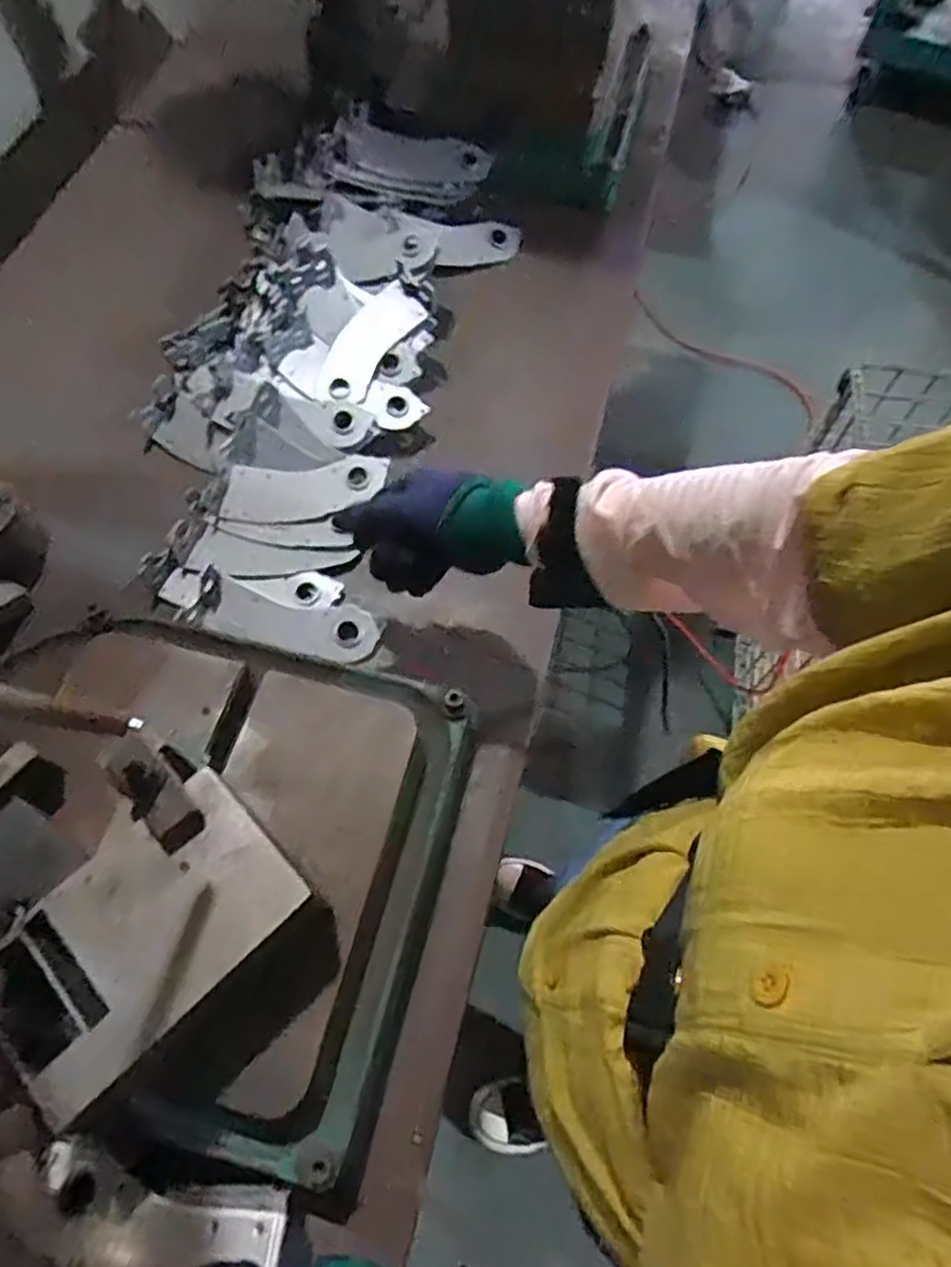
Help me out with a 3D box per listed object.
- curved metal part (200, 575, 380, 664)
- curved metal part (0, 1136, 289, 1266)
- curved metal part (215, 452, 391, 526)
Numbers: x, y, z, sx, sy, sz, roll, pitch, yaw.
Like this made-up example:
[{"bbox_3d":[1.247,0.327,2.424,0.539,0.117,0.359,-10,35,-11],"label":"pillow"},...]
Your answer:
[{"bbox_3d":[-0.175,-0.011,0.703,0.161,0.009,0.054,13,82,3],"label":"curved metal part"},{"bbox_3d":[-0.218,0.376,0.457,0.187,0.032,0.070,7,64,7],"label":"curved metal part"},{"bbox_3d":[-0.179,-0.148,0.755,0.172,0.010,0.067,-6,77,5],"label":"curved metal part"}]

